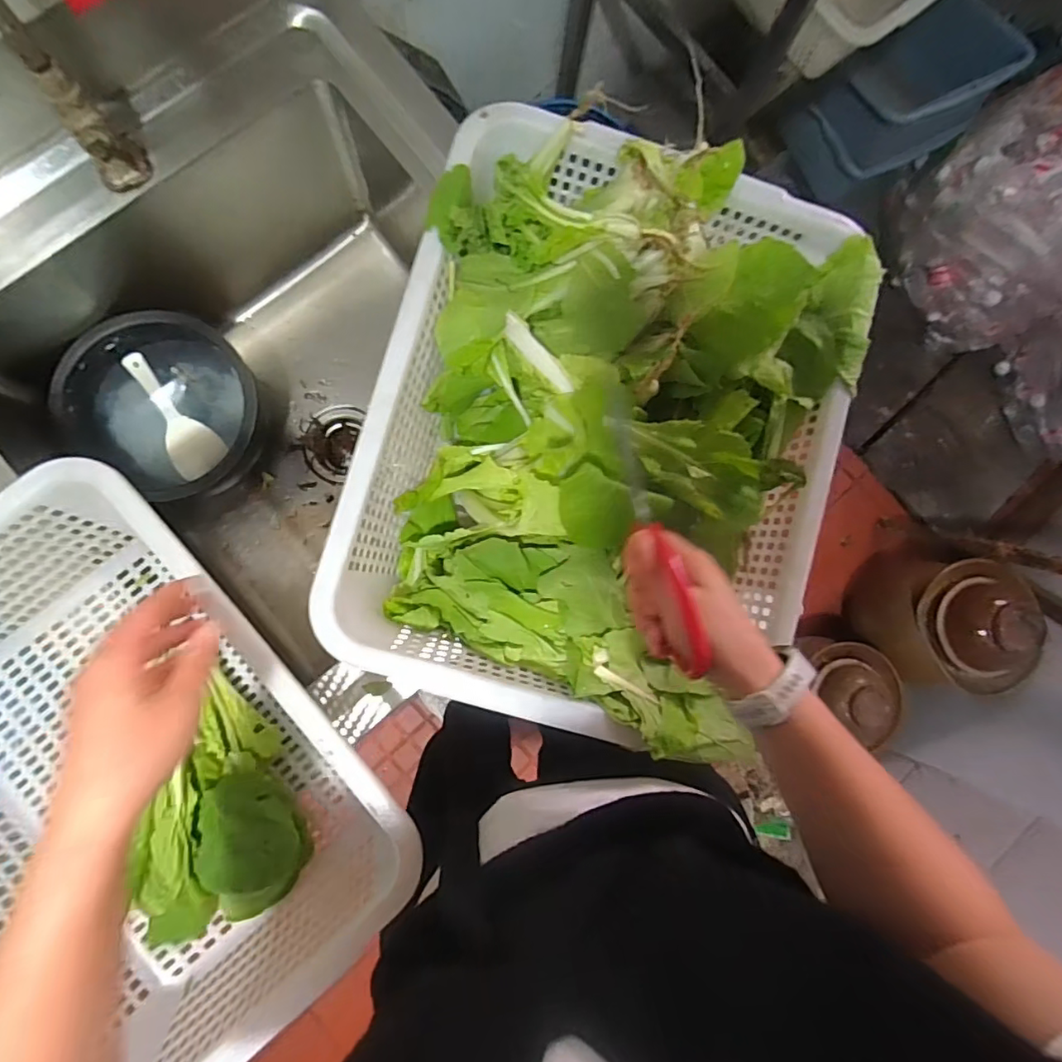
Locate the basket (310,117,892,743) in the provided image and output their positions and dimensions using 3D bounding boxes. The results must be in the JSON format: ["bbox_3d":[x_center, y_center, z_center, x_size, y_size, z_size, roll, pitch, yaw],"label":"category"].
[{"bbox_3d":[0.062,-0.081,0.488,0.371,0.140,0.474,16,84,-4],"label":"basket"}]

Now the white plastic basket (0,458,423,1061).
[{"bbox_3d":[-0.335,0.202,0.464,0.330,0.130,0.435,-40,90,-7],"label":"white plastic basket"}]

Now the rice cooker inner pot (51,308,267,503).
[{"bbox_3d":[-0.454,-0.152,0.719,0.205,0.113,0.215,0,86,-6],"label":"rice cooker inner pot"}]

